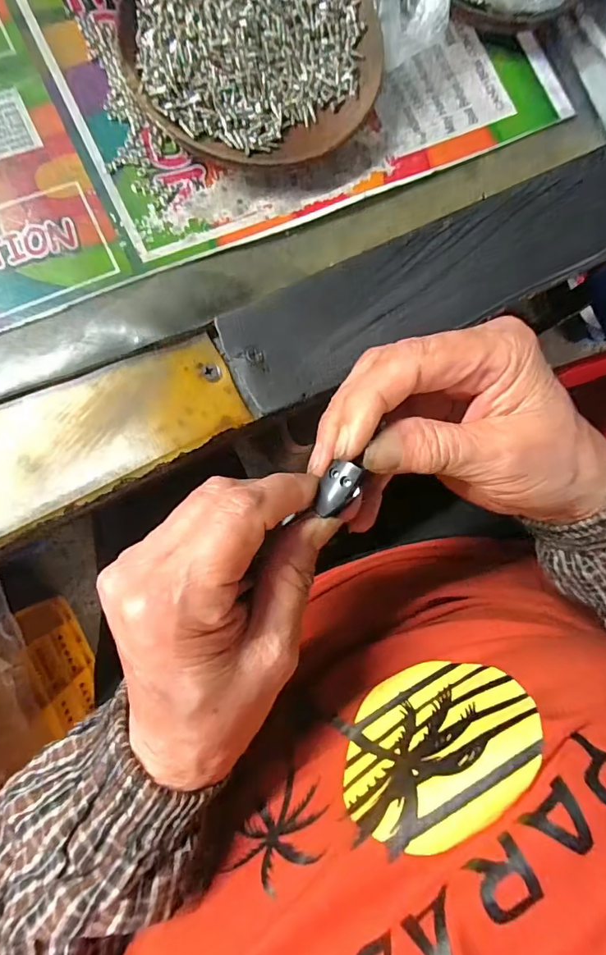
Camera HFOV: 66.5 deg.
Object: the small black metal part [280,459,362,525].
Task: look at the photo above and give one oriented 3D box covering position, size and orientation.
[{"bbox_3d":[0.012,0.006,0.173,0.016,0.011,0.023,23,82,-5],"label":"small black metal part"}]

